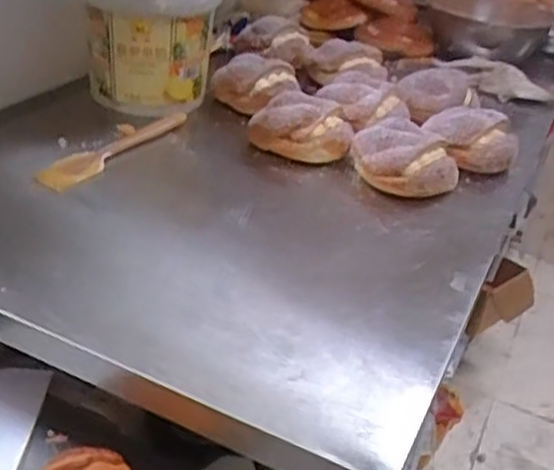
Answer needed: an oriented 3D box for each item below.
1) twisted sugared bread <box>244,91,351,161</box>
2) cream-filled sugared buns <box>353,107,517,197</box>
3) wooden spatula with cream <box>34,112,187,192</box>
[{"bbox_3d":[0.034,-0.151,1.031,0.142,0.075,0.081,10,32,4],"label":"twisted sugared bread"},{"bbox_3d":[0.224,-0.121,1.017,0.259,0.071,0.128,-19,41,-36],"label":"cream-filled sugared buns"},{"bbox_3d":[-0.208,-0.119,0.964,0.043,0.018,0.270,20,34,20],"label":"wooden spatula with cream"}]

